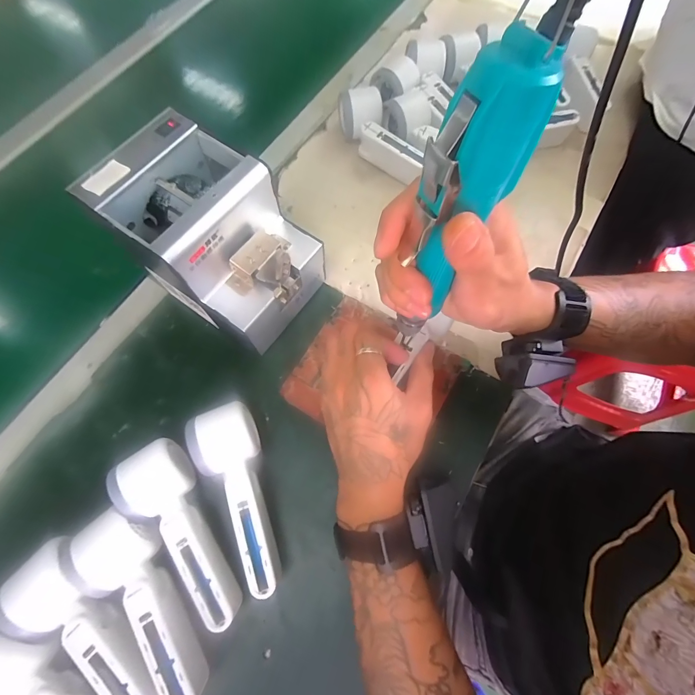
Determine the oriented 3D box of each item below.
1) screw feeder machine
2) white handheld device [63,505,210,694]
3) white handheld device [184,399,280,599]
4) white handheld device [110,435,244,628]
[{"bbox_3d":[-0.123,-0.102,0.351,0.178,0.144,0.122,33,73,11],"label":"screw feeder machine"},{"bbox_3d":[-0.164,0.210,0.288,0.057,0.051,0.157,-39,75,-13],"label":"white handheld device"},{"bbox_3d":[-0.096,0.135,0.323,0.056,0.044,0.161,-23,72,-8],"label":"white handheld device"},{"bbox_3d":[-0.141,0.160,0.309,0.058,0.048,0.162,-40,75,-13],"label":"white handheld device"}]

